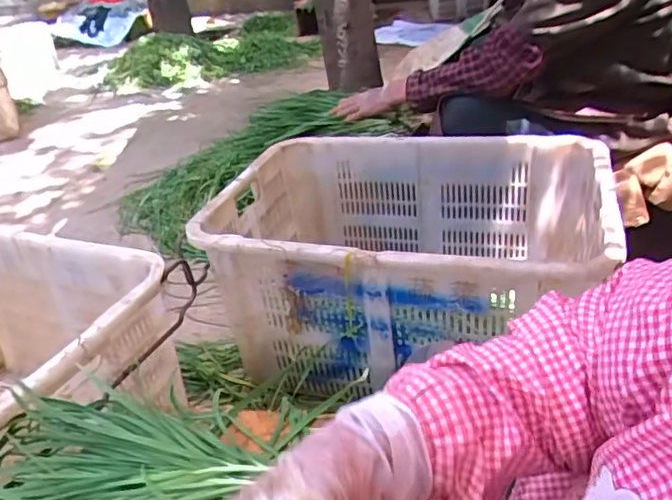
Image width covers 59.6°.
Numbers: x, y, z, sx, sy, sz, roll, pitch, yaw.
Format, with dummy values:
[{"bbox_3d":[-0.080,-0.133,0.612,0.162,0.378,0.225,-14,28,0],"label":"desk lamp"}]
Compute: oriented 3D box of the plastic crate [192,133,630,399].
[{"bbox_3d":[0.136,0.010,1.097,0.658,0.301,0.456,4,32,19],"label":"plastic crate"}]

